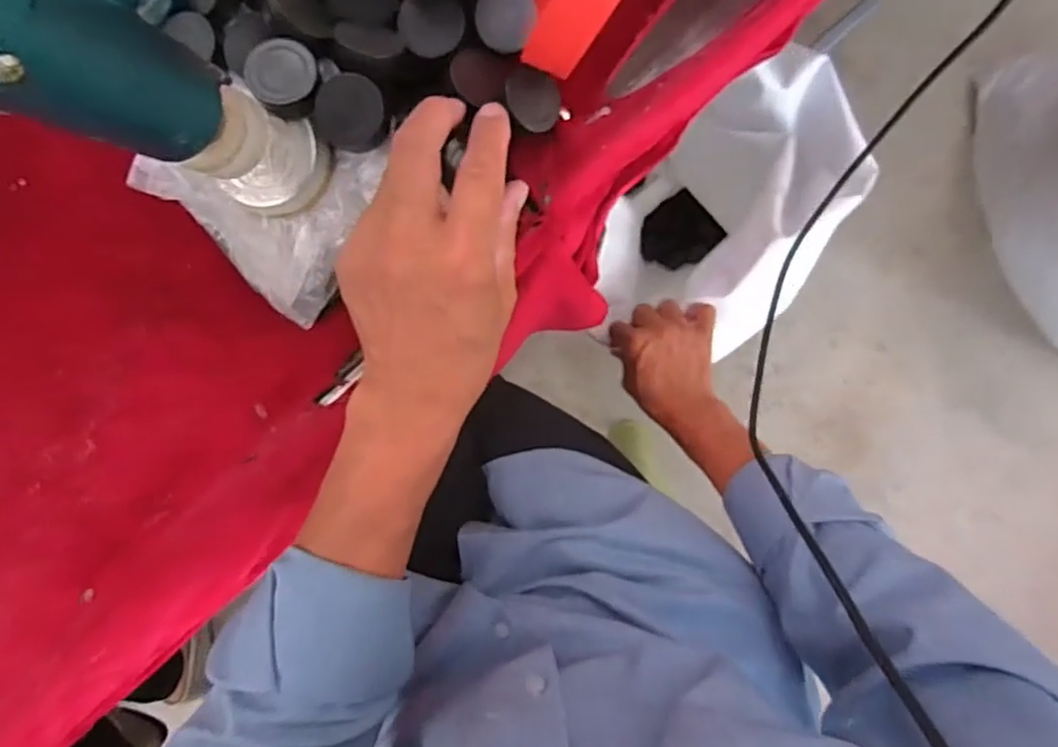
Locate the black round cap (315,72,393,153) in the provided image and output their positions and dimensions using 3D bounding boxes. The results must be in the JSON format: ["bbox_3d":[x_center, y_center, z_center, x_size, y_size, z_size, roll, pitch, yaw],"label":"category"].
[{"bbox_3d":[-0.084,-0.122,0.296,0.033,0.016,0.033,21,101,-10],"label":"black round cap"}]

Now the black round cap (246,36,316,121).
[{"bbox_3d":[-0.116,-0.141,0.295,0.033,0.008,0.032,0,96,5],"label":"black round cap"}]

